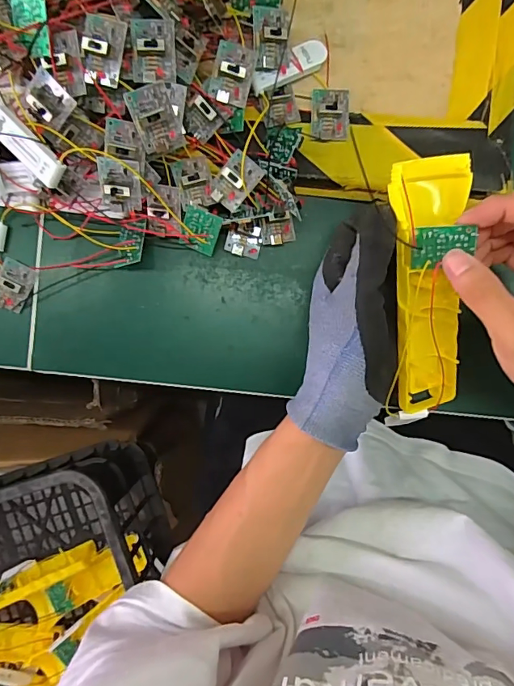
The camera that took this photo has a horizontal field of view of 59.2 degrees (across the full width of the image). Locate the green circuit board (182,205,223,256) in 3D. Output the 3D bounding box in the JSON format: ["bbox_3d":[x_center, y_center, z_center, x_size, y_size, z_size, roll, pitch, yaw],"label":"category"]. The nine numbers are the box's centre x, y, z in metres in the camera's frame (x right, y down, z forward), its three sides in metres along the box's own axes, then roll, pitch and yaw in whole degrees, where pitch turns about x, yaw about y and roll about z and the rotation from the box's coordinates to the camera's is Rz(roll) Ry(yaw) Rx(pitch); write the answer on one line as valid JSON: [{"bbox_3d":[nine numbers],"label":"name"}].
[{"bbox_3d":[-0.040,-0.079,0.321,0.025,0.004,0.033,21,136,-4],"label":"green circuit board"}]

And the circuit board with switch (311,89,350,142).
[{"bbox_3d":[0.051,-0.159,0.312,0.025,0.013,0.035,3,91,2],"label":"circuit board with switch"}]

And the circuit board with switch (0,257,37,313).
[{"bbox_3d":[-0.185,-0.043,0.340,0.026,0.013,0.036,20,91,2],"label":"circuit board with switch"}]

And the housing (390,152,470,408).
[{"bbox_3d":[0.111,-0.029,0.286,0.046,0.029,0.164,-7,110,2],"label":"housing"}]

